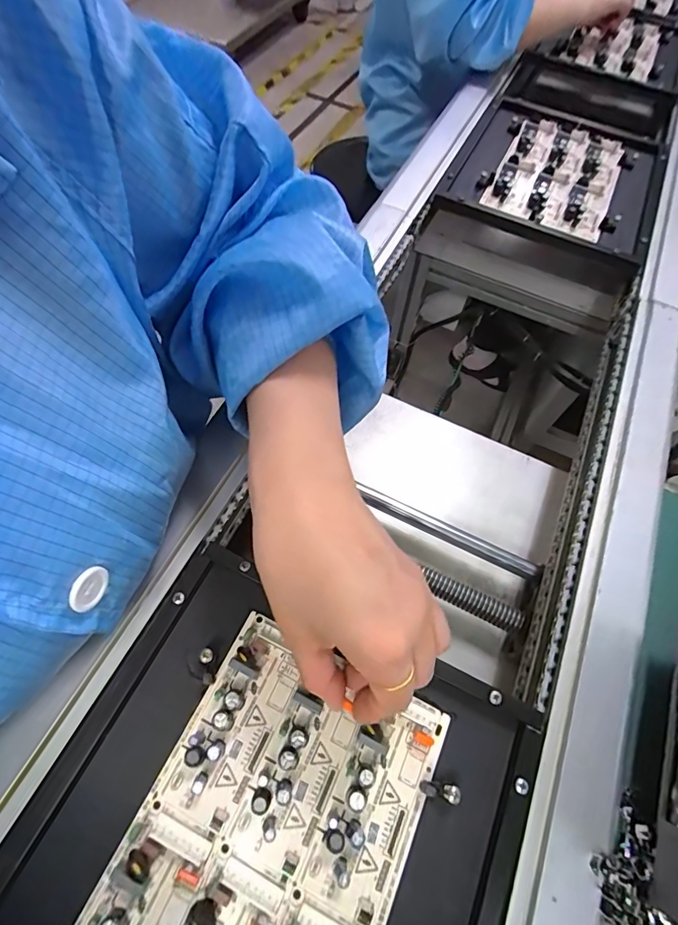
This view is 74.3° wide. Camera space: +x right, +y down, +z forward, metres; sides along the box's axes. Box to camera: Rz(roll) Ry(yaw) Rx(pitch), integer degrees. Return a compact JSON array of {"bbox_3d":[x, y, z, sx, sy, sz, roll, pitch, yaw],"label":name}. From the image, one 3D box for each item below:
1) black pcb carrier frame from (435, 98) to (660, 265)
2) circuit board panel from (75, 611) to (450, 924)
[{"bbox_3d":[0.254,-0.342,0.531,0.228,0.032,0.229,23,65,10],"label":"black pcb carrier frame"},{"bbox_3d":[-0.042,0.205,0.226,0.133,0.019,0.203,23,63,12],"label":"circuit board panel"}]

